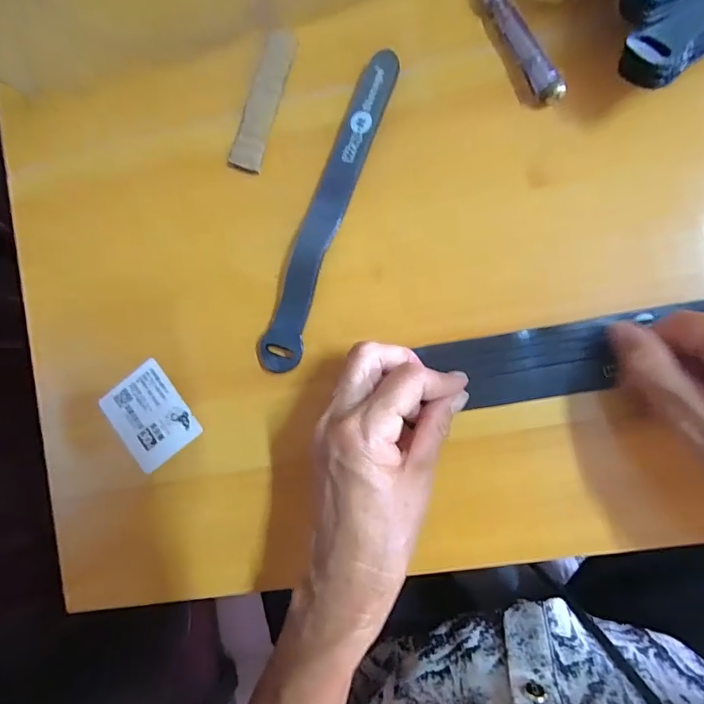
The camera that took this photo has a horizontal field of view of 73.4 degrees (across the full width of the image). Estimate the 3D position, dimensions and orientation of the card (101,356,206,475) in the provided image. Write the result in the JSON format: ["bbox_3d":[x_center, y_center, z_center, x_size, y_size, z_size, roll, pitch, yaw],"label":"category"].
[{"bbox_3d":[-0.134,0.043,0.310,0.050,0.004,0.061,-38,85,6],"label":"card"}]

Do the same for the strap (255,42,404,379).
[{"bbox_3d":[-0.015,-0.084,0.287,0.026,0.006,0.198,19,91,5],"label":"strap"}]

